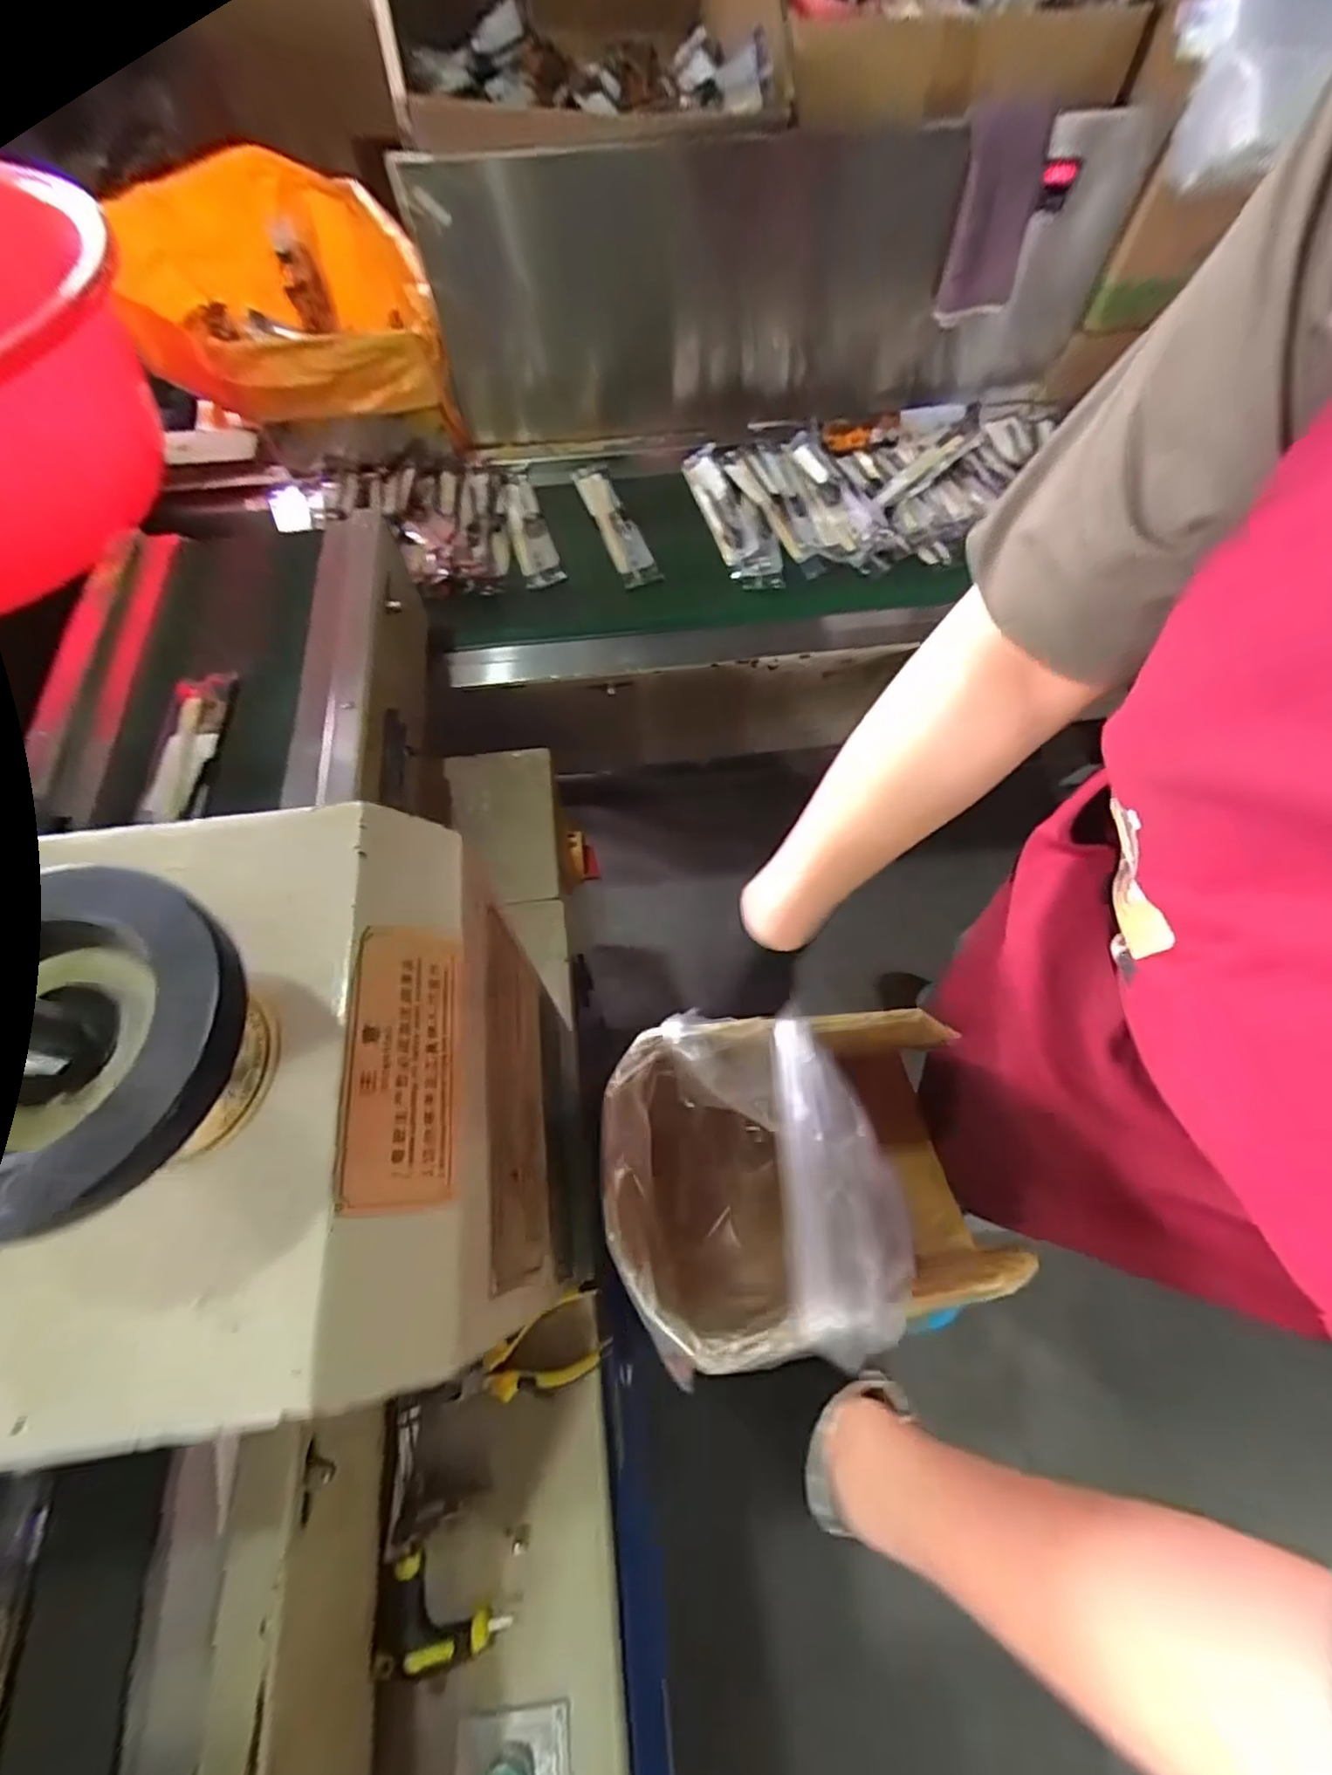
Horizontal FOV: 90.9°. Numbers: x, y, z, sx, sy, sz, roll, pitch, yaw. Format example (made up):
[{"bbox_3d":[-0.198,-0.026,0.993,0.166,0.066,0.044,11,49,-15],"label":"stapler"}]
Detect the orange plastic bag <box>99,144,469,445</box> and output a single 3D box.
[{"bbox_3d":[-0.495,-0.742,0.823,0.370,0.187,0.323,-12,64,-6],"label":"orange plastic bag"}]

